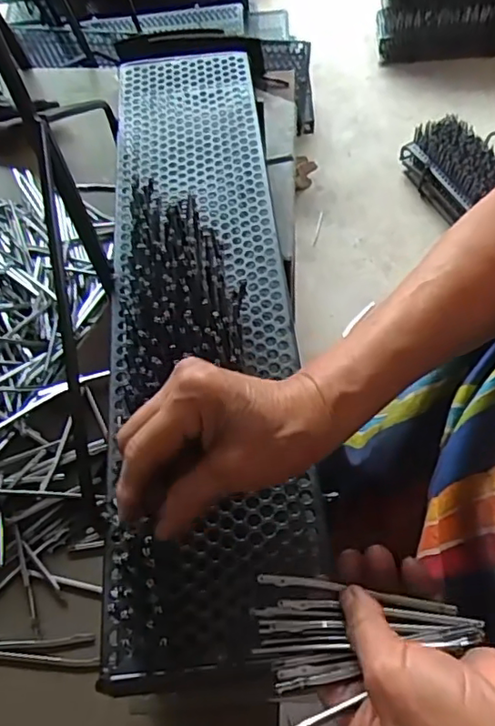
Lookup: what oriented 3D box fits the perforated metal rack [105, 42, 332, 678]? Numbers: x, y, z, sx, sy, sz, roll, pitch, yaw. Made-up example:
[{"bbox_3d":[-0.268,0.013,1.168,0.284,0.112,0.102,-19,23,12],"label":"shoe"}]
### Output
[{"bbox_3d":[-0.037,-0.077,0.466,0.137,0.043,0.580,-5,59,1],"label":"perforated metal rack"}]

